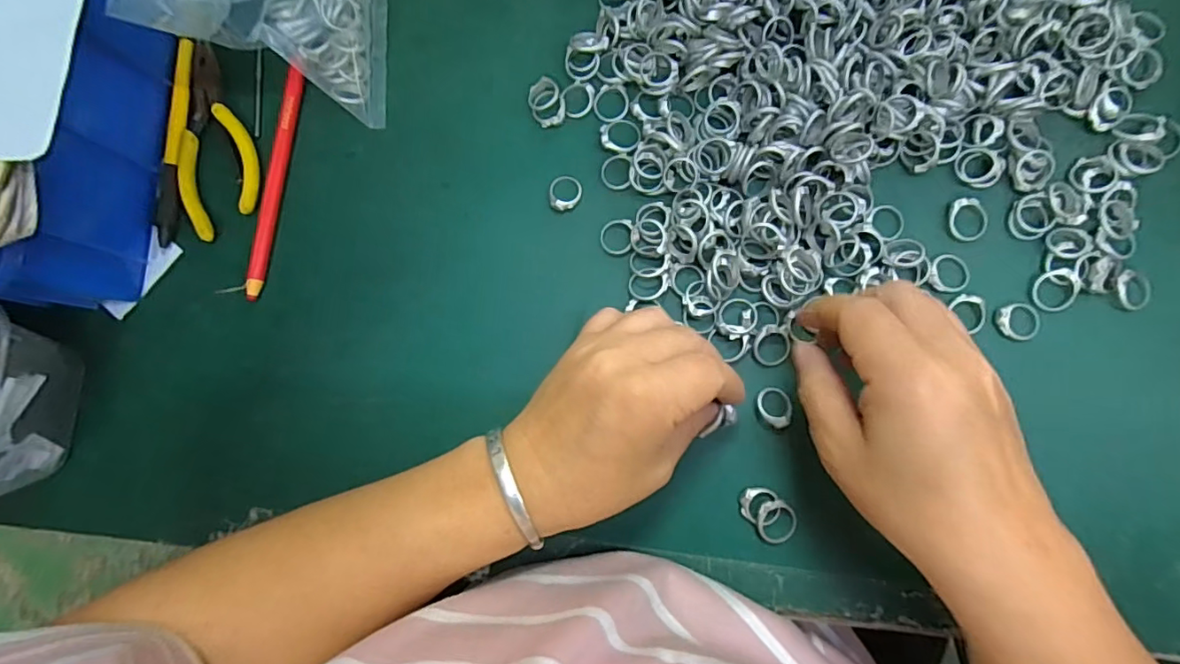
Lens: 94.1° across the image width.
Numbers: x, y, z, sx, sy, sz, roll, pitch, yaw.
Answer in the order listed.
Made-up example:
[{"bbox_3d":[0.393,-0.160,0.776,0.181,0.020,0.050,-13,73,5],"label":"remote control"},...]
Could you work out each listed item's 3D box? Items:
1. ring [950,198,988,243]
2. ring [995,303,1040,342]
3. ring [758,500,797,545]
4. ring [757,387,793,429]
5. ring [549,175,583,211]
[{"bbox_3d":[0.206,-0.061,0.298,0.020,0.005,0.023,-13,81,2],"label":"ring"},{"bbox_3d":[0.226,-0.005,0.289,0.022,0.004,0.020,-1,82,3],"label":"ring"},{"bbox_3d":[0.096,0.097,0.282,0.021,0.004,0.021,1,86,-11],"label":"ring"},{"bbox_3d":[0.097,0.040,0.290,0.017,0.006,0.021,4,82,4],"label":"ring"},{"bbox_3d":[-0.014,-0.081,0.316,0.019,0.005,0.021,-14,81,1],"label":"ring"}]

